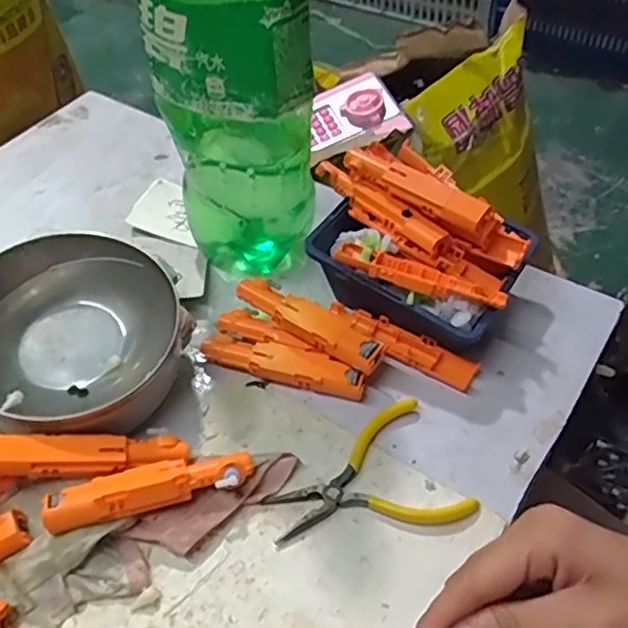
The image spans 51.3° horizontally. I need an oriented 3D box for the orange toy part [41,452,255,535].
[{"bbox_3d":[-0.097,0.108,0.396,0.120,0.028,0.029,-20,51,-12],"label":"orange toy part"}]

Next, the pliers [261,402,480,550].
[{"bbox_3d":[0.029,0.103,0.412,0.118,0.010,0.087,-17,50,-9],"label":"pliers"}]

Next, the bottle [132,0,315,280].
[{"bbox_3d":[-0.054,-0.159,0.450,0.100,0.325,0.099,-9,48,-5],"label":"bottle"}]

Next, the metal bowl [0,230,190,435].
[{"bbox_3d":[-0.164,0.016,0.443,0.136,0.071,0.133,-2,50,3],"label":"metal bowl"}]

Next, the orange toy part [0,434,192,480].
[{"bbox_3d":[-0.137,0.086,0.398,0.119,0.020,0.023,3,48,-24],"label":"orange toy part"}]

